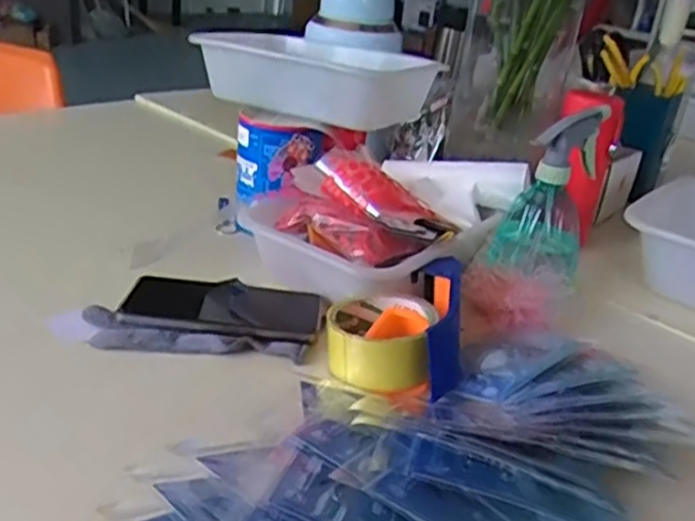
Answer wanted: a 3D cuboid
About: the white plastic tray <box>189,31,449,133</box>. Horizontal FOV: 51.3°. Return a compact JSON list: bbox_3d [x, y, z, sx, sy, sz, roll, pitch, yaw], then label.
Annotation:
[{"bbox_3d":[-0.022,-0.206,0.810,0.235,0.069,0.192,16,27,20],"label":"white plastic tray"}]

